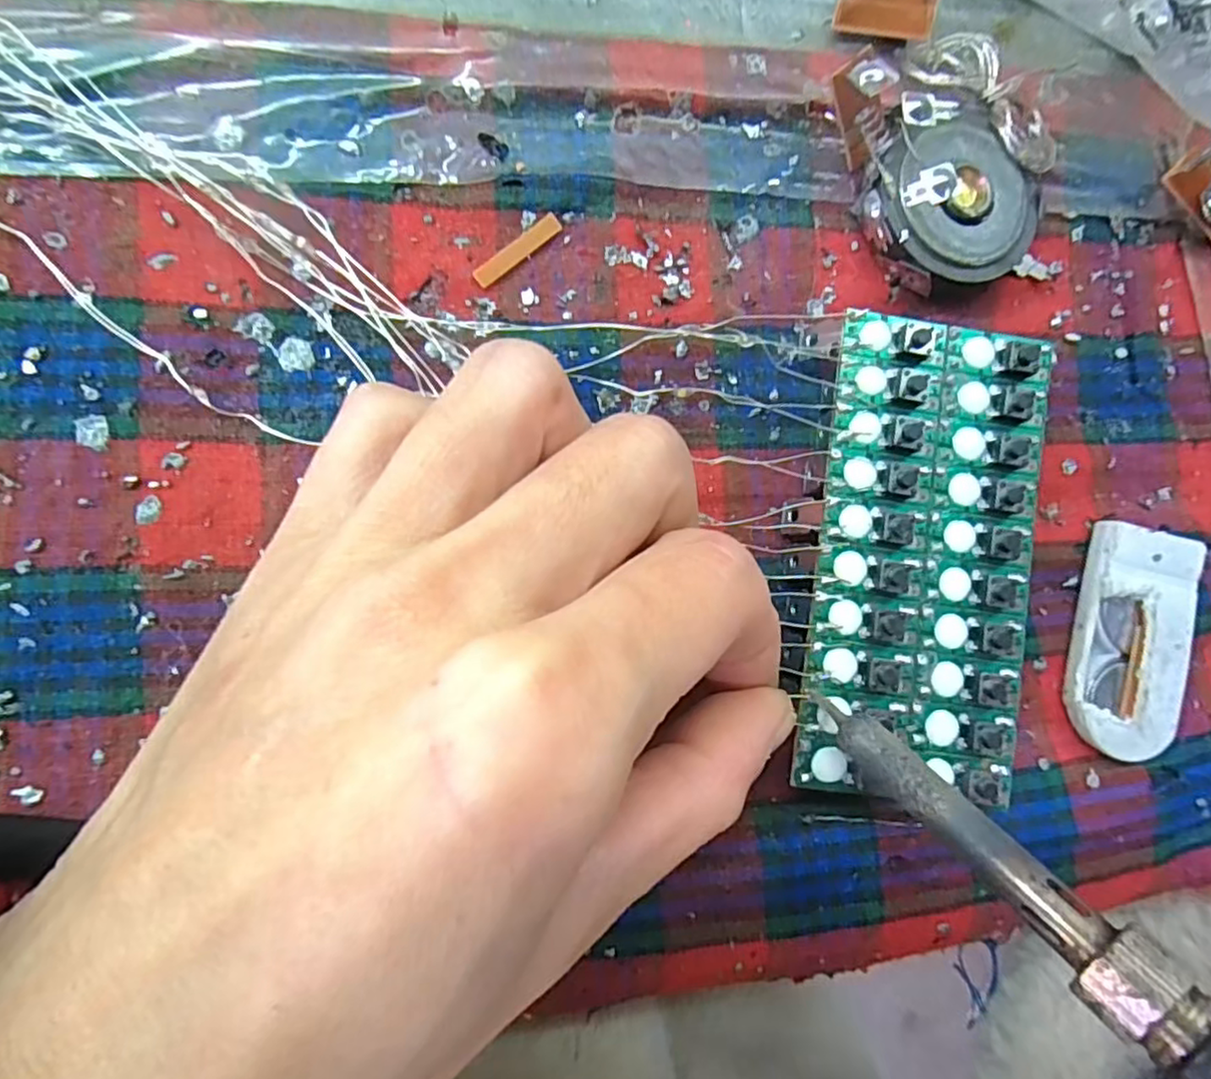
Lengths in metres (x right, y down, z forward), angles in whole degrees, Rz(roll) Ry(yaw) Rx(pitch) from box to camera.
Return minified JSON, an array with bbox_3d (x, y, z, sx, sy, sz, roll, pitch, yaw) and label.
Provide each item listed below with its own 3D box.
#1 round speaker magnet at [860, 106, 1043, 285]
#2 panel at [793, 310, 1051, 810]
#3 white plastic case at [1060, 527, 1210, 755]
[{"bbox_3d":[0.075,-0.072,0.148,0.040,0.011,0.034,-29,92,-9],"label":"round speaker magnet"},{"bbox_3d":[0.064,0.003,0.130,0.044,0.007,0.092,8,86,-9],"label":"panel"},{"bbox_3d":[0.118,0.023,0.149,0.024,0.008,0.050,10,86,-9],"label":"white plastic case"}]

